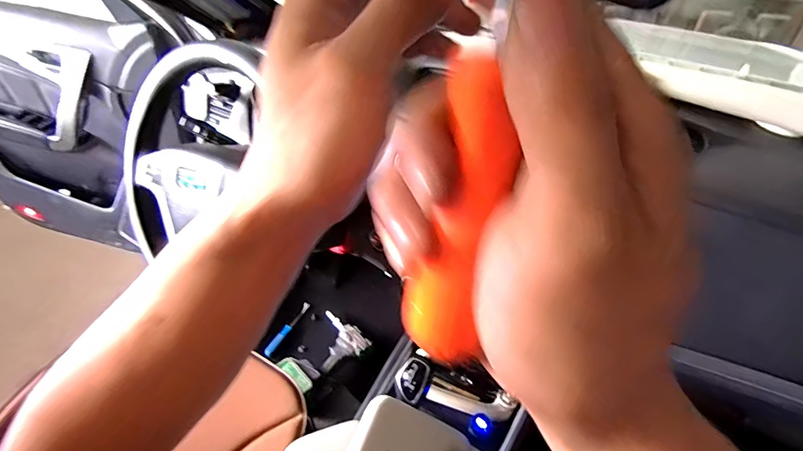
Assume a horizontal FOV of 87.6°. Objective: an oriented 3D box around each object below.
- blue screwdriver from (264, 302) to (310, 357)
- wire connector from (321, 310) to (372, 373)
[{"bbox_3d":[-0.331,0.299,1.225,0.018,0.025,0.203,19,44,19],"label":"blue screwdriver"},{"bbox_3d":[-0.187,0.308,1.171,0.138,0.019,0.173,-23,47,-25],"label":"wire connector"}]

